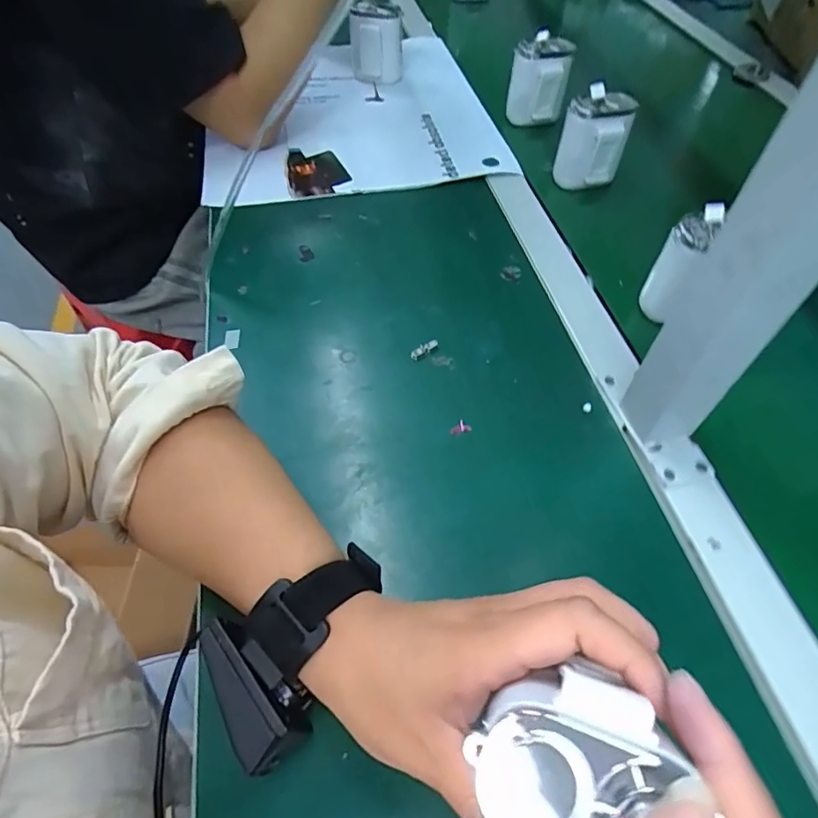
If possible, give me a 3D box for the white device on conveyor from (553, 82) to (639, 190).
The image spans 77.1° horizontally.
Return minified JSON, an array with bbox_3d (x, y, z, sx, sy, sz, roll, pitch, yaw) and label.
[{"bbox_3d":[0.191,-0.277,0.532,0.062,0.085,0.045,28,59,18],"label":"white device on conveyor"}]

